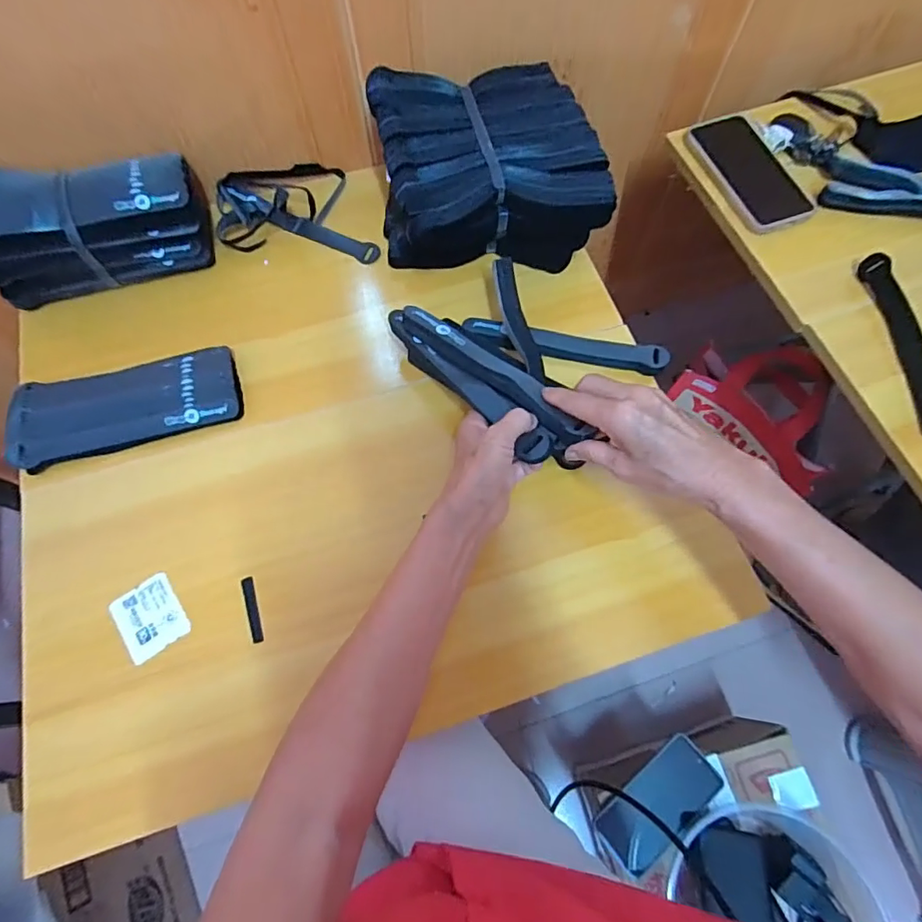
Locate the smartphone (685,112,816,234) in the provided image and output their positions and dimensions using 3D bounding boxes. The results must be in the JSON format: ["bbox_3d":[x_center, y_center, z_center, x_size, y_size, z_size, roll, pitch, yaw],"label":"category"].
[{"bbox_3d":[0.331,-0.333,0.579,0.085,0.012,0.175,-19,70,-4],"label":"smartphone"}]

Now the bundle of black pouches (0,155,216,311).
[{"bbox_3d":[-0.362,-0.233,0.503,0.205,0.111,0.085,-14,70,-5],"label":"bundle of black pouches"}]

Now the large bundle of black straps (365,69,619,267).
[{"bbox_3d":[0.023,-0.292,0.519,0.214,0.126,0.171,-9,70,-3],"label":"large bundle of black straps"}]

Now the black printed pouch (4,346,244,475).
[{"bbox_3d":[-0.310,-0.055,0.472,0.196,0.019,0.083,-15,69,-5],"label":"black printed pouch"}]

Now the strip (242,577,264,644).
[{"bbox_3d":[-0.173,0.123,0.420,0.008,0.004,0.054,-17,70,-6],"label":"strip"}]

